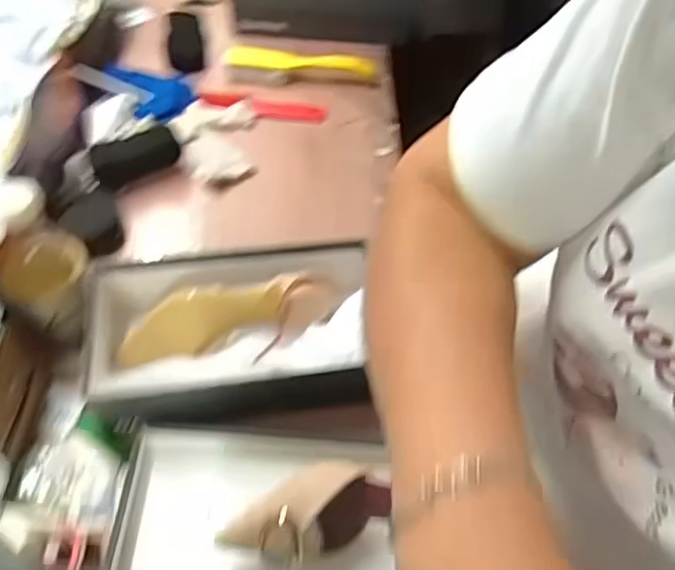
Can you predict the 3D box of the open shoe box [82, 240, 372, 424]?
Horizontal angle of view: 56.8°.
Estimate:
[{"bbox_3d":[-0.110,0.050,0.658,0.292,0.087,0.164,-6,55,-8],"label":"open shoe box"}]

